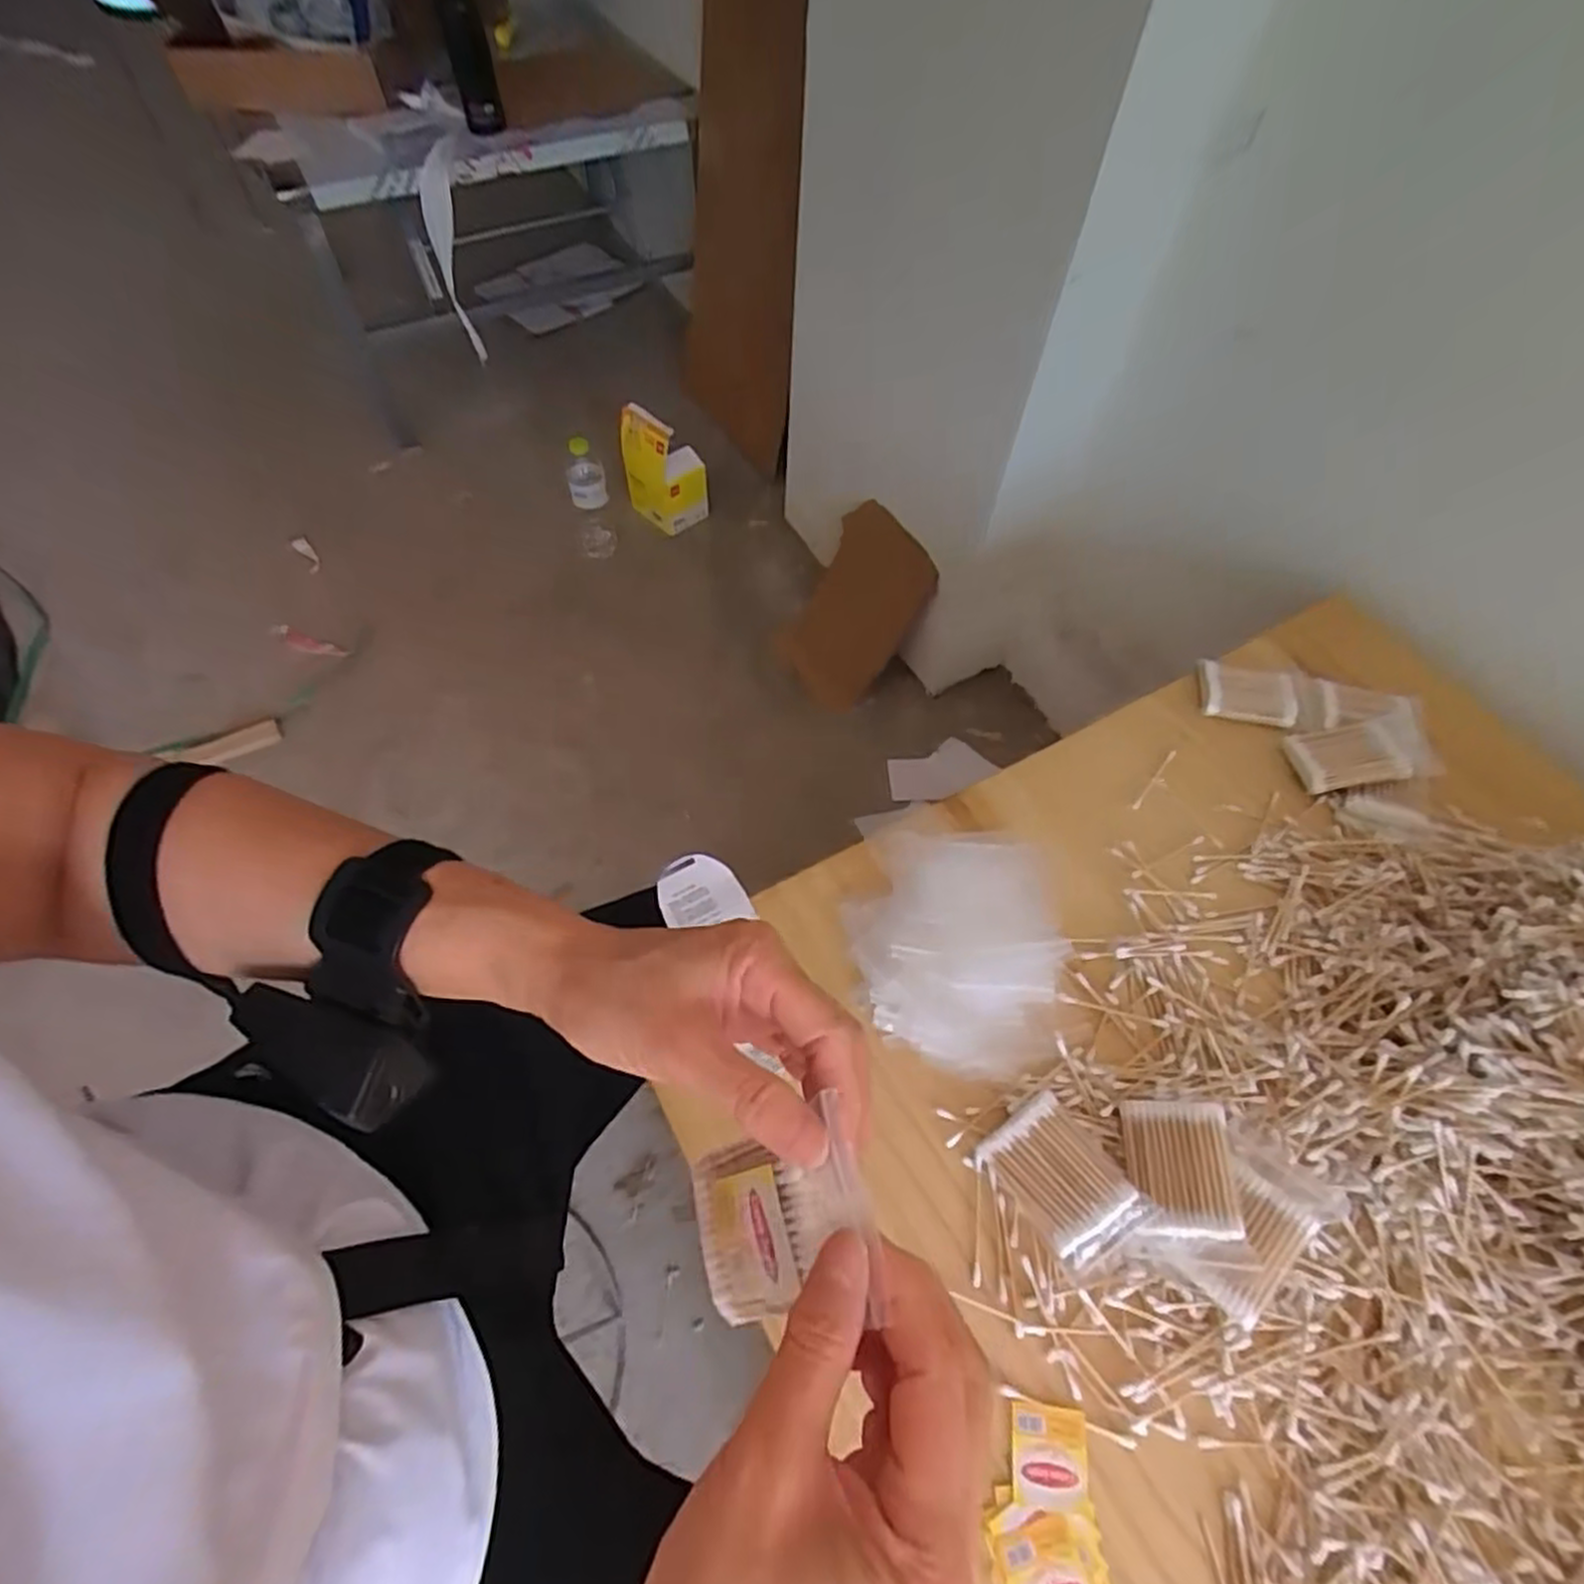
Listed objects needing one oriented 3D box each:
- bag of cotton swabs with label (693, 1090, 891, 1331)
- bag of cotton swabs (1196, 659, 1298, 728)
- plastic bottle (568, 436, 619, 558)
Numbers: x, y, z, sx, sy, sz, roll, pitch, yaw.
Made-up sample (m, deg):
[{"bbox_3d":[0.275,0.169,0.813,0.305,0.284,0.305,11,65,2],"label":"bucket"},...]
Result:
[{"bbox_3d":[-0.003,0.148,0.267,0.017,0.082,0.057,6,57,-43],"label":"bag of cotton swabs with label"},{"bbox_3d":[0.385,-0.083,0.657,0.079,0.020,0.051,15,59,6],"label":"bag of cotton swabs"},{"bbox_3d":[-0.348,-0.497,1.332,0.065,0.215,0.062,-13,60,-11],"label":"plastic bottle"}]

